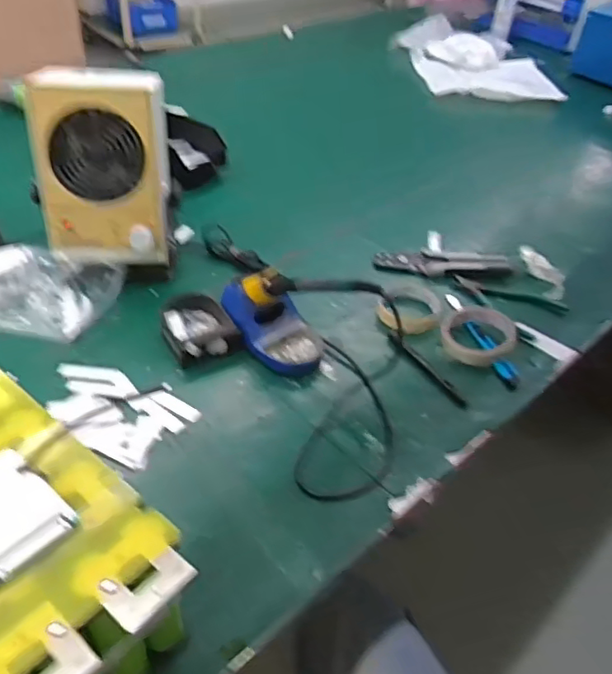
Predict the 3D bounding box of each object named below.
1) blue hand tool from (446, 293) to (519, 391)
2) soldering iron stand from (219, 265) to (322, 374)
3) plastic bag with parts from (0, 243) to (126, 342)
[{"bbox_3d":[0.230,-0.004,0.786,0.026,0.018,0.179,-10,44,-16],"label":"blue hand tool"},{"bbox_3d":[-0.035,-0.027,0.717,0.091,0.083,0.135,-18,47,-24],"label":"soldering iron stand"},{"bbox_3d":[-0.345,-0.053,0.732,0.217,0.071,0.108,1,42,-4],"label":"plastic bag with parts"}]

